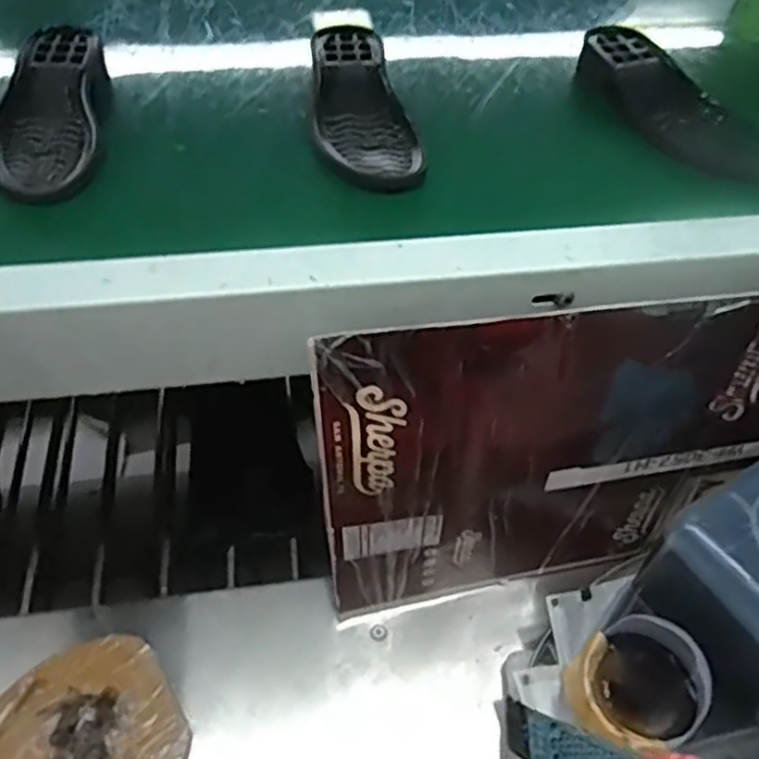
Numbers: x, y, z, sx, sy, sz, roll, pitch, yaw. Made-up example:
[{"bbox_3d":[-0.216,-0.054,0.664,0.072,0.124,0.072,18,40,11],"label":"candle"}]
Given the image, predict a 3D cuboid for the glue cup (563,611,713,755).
[{"bbox_3d":[0.189,0.229,0.531,0.087,0.092,0.083,0,50,0],"label":"glue cup"}]

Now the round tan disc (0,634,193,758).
[{"bbox_3d":[-0.232,0.286,0.562,0.141,0.016,0.152,0,50,0],"label":"round tan disc"}]

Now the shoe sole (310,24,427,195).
[{"bbox_3d":[-0.020,-0.223,0.571,0.072,0.026,0.209,-9,51,-8],"label":"shoe sole"}]

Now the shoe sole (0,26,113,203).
[{"bbox_3d":[-0.254,-0.207,0.546,0.078,0.028,0.199,-6,51,-5],"label":"shoe sole"}]

